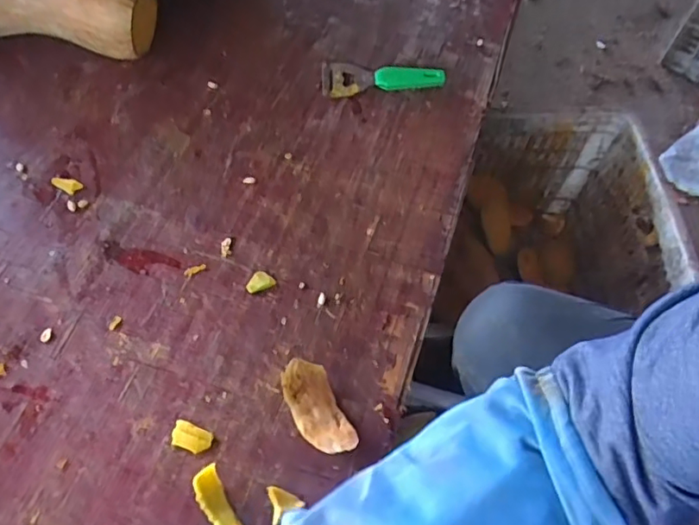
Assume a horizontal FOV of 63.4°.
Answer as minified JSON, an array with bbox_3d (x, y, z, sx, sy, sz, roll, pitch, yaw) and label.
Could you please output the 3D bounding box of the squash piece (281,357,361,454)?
[{"bbox_3d":[-0.028,0.125,0.487,0.041,0.024,0.083,-21,63,-16],"label":"squash piece"}]

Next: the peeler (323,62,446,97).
[{"bbox_3d":[0.041,-0.228,0.698,0.148,0.023,0.046,-6,60,-8],"label":"peeler"}]

